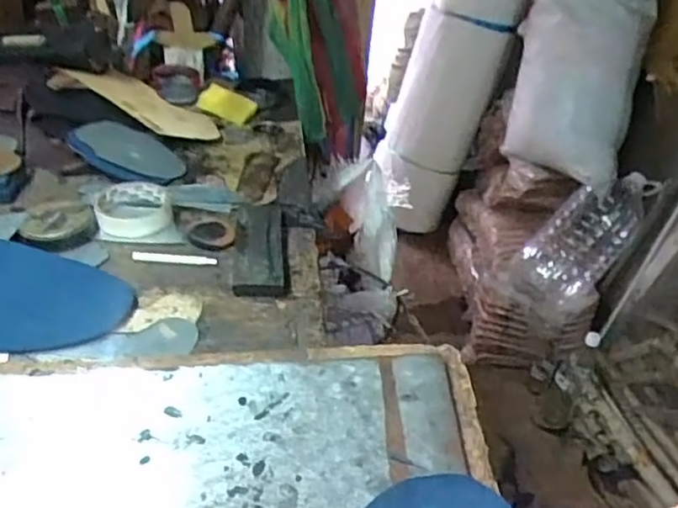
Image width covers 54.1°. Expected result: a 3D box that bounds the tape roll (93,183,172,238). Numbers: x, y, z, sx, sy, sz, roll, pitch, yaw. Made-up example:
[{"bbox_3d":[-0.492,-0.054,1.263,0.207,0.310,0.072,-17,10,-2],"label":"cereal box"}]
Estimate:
[{"bbox_3d":[-0.235,-0.049,0.762,0.081,0.029,0.081,2,35,-2],"label":"tape roll"}]

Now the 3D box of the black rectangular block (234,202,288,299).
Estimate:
[{"bbox_3d":[-0.086,-0.012,0.724,0.052,0.023,0.169,-1,35,-6],"label":"black rectangular block"}]

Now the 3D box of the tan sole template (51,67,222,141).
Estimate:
[{"bbox_3d":[-0.294,-0.223,0.959,0.243,0.021,0.086,26,37,4],"label":"tan sole template"}]

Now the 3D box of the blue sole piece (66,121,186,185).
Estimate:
[{"bbox_3d":[-0.286,-0.138,0.895,0.150,0.015,0.088,18,45,-9],"label":"blue sole piece"}]

